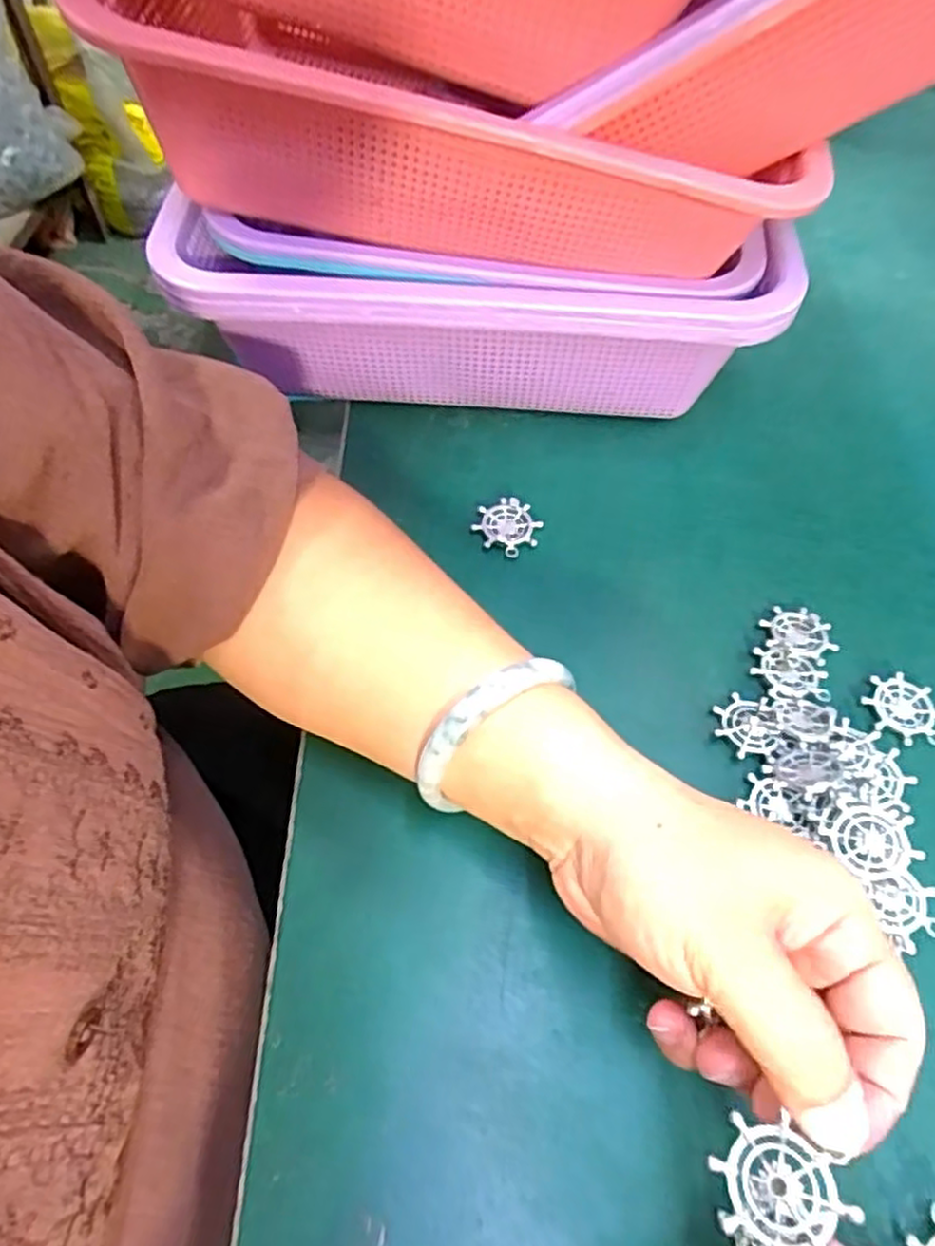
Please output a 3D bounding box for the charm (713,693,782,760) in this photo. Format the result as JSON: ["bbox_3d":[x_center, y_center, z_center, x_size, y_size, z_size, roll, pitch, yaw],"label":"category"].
[{"bbox_3d":[0.119,0.044,0.304,0.025,0.005,0.028,11,58,4],"label":"charm"}]

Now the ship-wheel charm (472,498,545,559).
[{"bbox_3d":[0.020,-0.049,0.356,0.031,0.004,0.029,22,69,4],"label":"ship-wheel charm"}]

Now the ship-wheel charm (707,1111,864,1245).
[{"bbox_3d":[0.077,0.141,0.177,0.030,0.004,0.028,18,65,44],"label":"ship-wheel charm"}]

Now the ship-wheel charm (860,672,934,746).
[{"bbox_3d":[0.192,0.038,0.312,0.033,0.004,0.031,27,60,13],"label":"ship-wheel charm"}]

